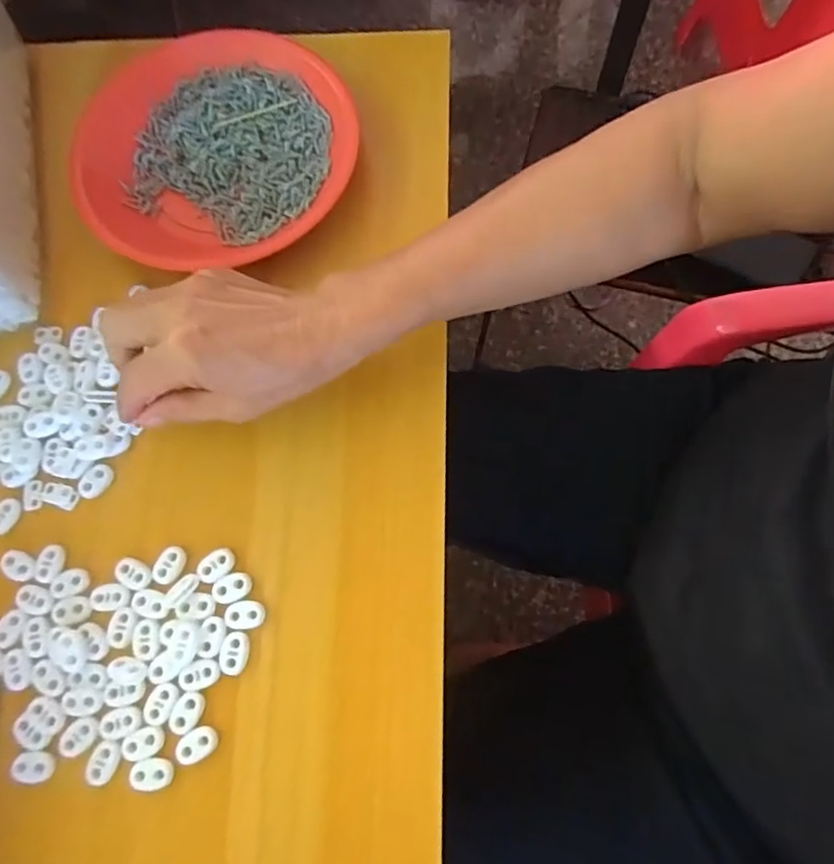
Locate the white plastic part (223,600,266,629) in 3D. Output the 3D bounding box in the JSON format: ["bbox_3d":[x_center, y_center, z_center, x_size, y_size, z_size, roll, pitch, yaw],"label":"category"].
[{"bbox_3d":[-0.098,0.104,0.340,0.022,0.004,0.015,-6,74,0],"label":"white plastic part"}]

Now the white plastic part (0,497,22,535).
[{"bbox_3d":[-0.253,0.051,0.366,0.015,0.004,0.022,27,77,9],"label":"white plastic part"}]

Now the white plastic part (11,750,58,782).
[{"bbox_3d":[-0.208,0.181,0.323,0.023,0.004,0.015,4,74,3],"label":"white plastic part"}]

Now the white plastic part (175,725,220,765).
[{"bbox_3d":[-0.119,0.168,0.321,0.023,0.004,0.015,-36,76,-8],"label":"white plastic part"}]

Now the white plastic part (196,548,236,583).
[{"bbox_3d":[-0.118,0.077,0.348,0.023,0.004,0.015,-34,76,-8],"label":"white plastic part"}]

